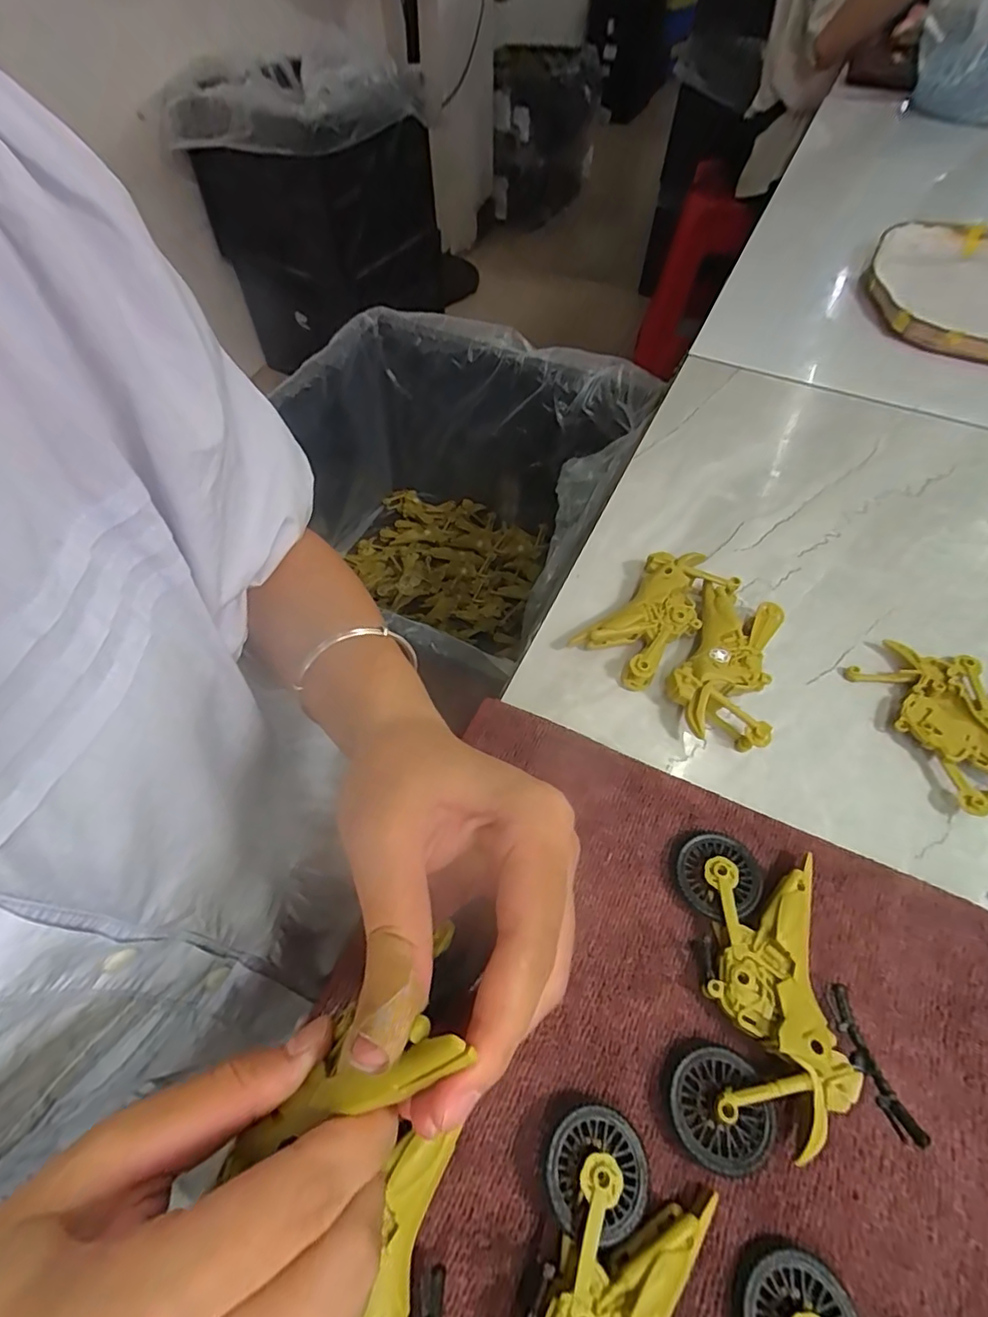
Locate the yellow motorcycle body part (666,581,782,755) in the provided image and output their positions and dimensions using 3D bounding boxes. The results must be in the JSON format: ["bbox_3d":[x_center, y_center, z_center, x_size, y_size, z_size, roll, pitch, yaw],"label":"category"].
[{"bbox_3d":[0.128,0.002,0.309,0.051,0.027,0.093,16,59,11],"label":"yellow motorcycle body part"}]

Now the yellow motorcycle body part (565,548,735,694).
[{"bbox_3d":[0.096,-0.027,0.327,0.047,0.026,0.092,38,66,23],"label":"yellow motorcycle body part"}]

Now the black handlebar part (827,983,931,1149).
[{"bbox_3d":[0.140,0.151,0.208,0.009,0.008,0.051,-6,37,-2],"label":"black handlebar part"}]

